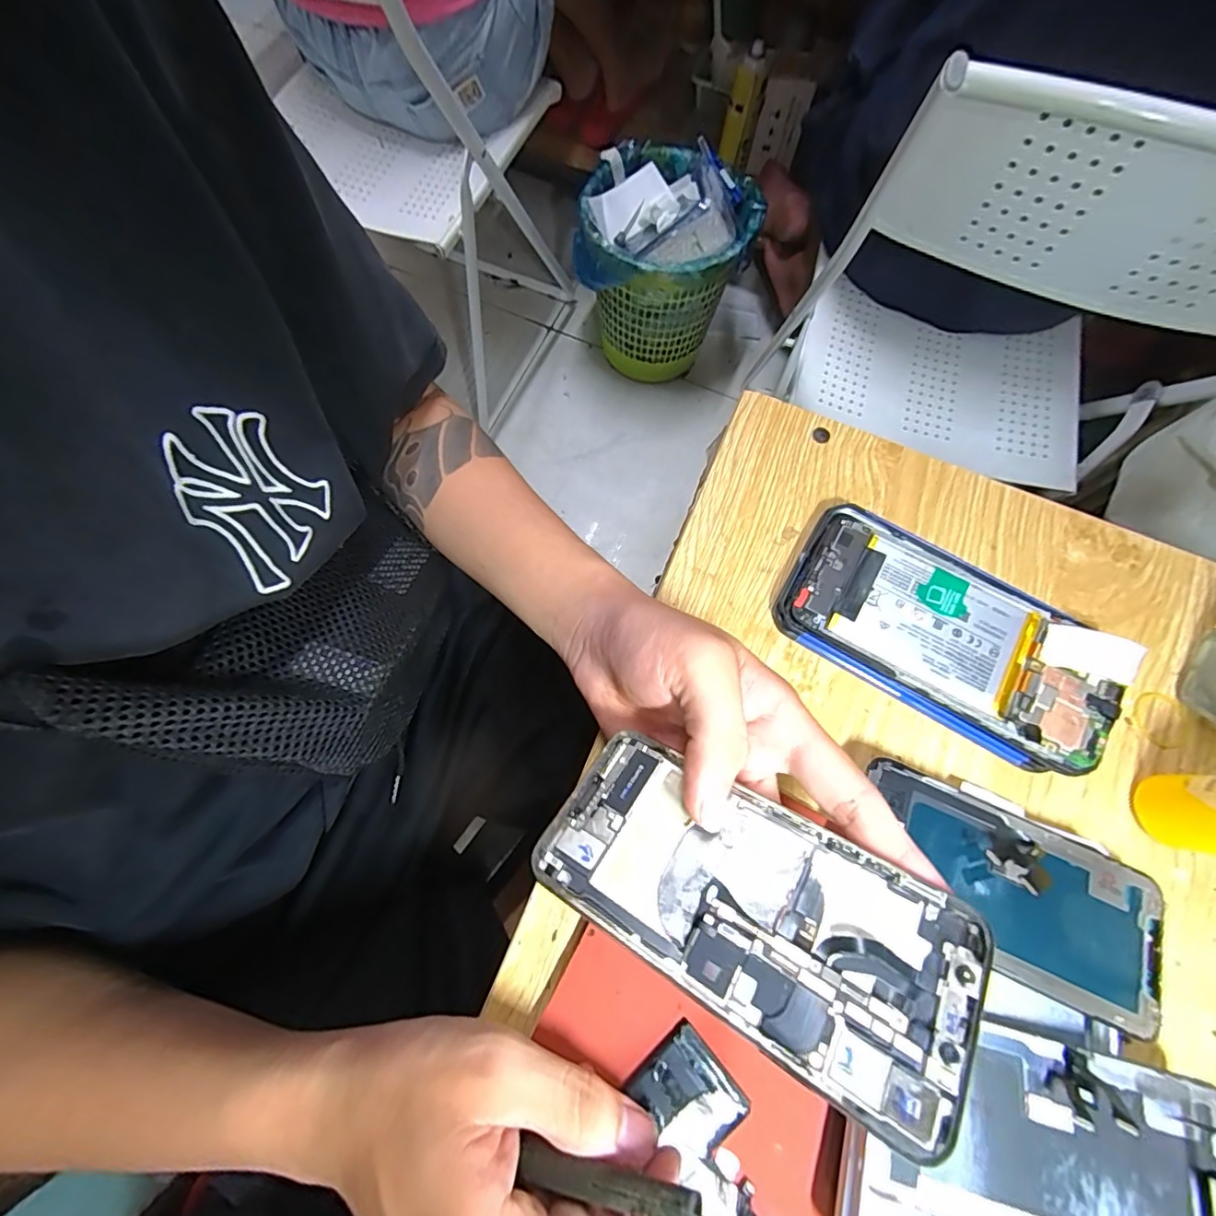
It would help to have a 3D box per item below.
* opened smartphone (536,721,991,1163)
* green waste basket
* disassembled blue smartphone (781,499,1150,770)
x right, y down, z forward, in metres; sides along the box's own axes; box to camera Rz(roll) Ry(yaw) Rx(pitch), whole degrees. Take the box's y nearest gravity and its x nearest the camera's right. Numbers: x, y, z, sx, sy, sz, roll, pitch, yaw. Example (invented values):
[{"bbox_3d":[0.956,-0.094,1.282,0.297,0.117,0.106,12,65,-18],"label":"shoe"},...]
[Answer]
[{"bbox_3d":[0.045,0.099,0.185,0.139,0.006,0.068,22,54,27],"label":"opened smartphone"},{"bbox_3d":[0.105,-0.655,1.082,0.295,0.343,0.287,0,72,-1],"label":"green waste basket"},{"bbox_3d":[0.179,0.013,0.285,0.164,0.017,0.084,30,77,11],"label":"disassembled blue smartphone"}]

